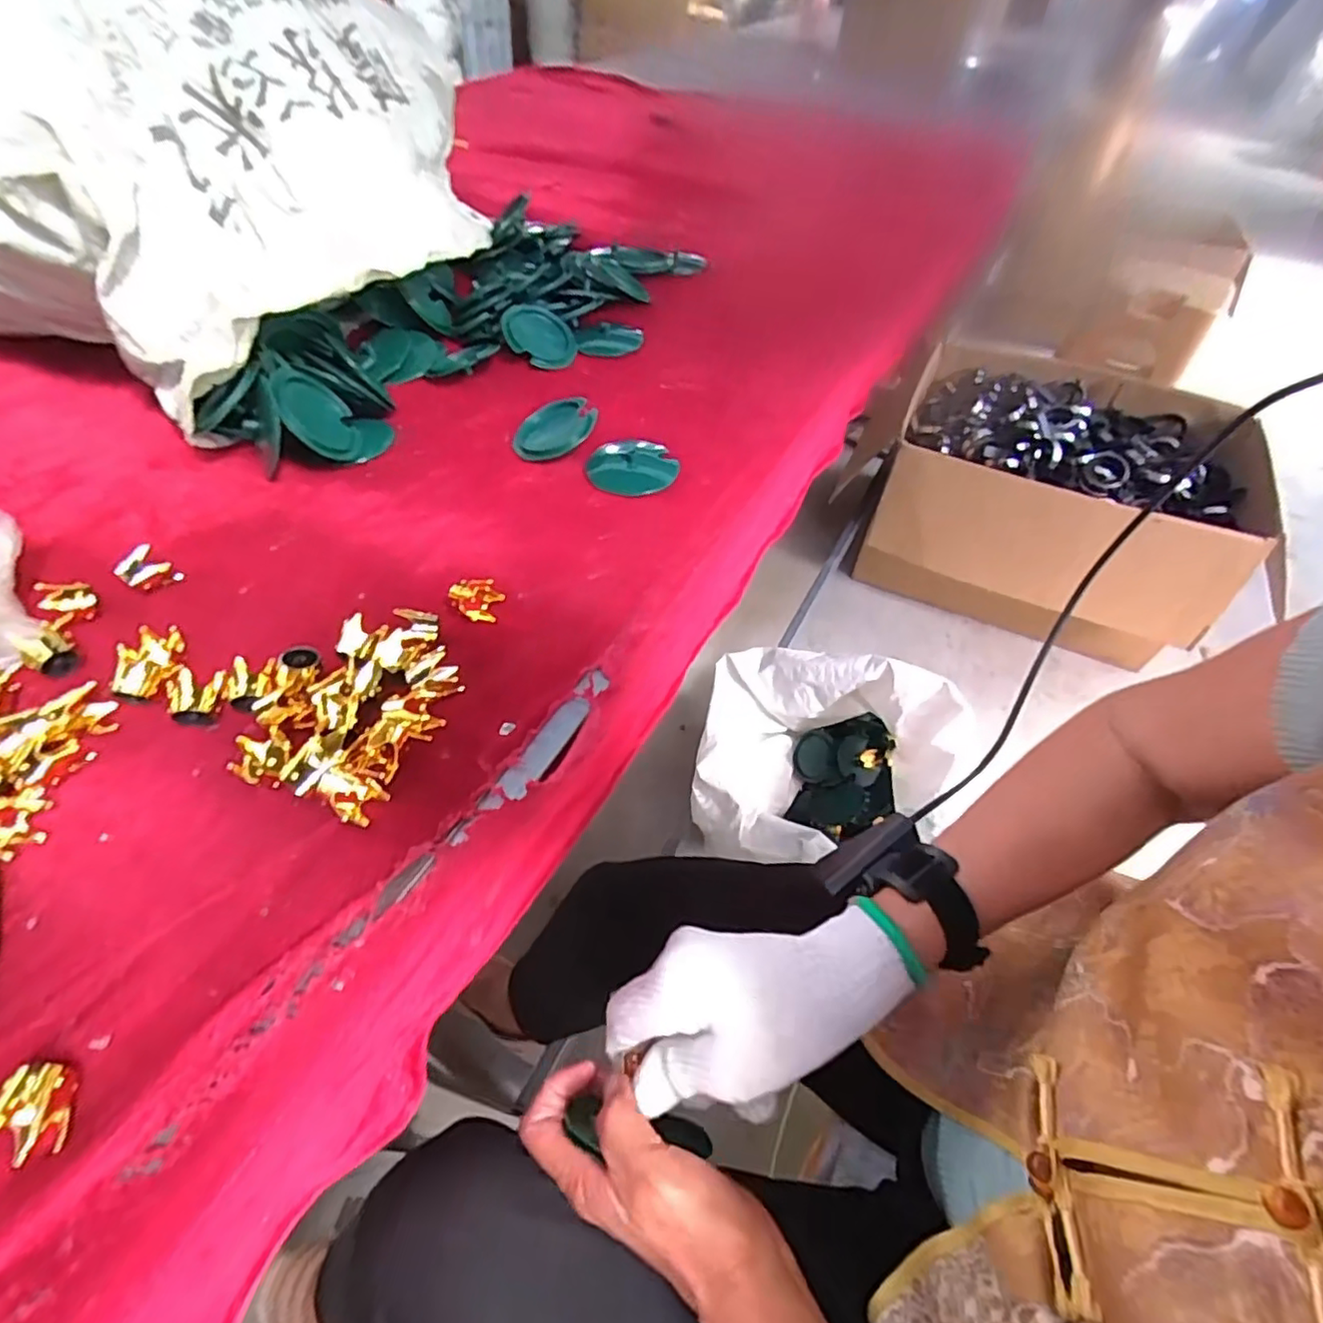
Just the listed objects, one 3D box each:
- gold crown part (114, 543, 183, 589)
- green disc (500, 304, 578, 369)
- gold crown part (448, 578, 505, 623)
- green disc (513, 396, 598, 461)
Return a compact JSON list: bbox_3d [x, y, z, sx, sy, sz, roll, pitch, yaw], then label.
[{"bbox_3d":[-0.349,-0.062,0.429,0.027,0.019,0.029,30,57,22],"label":"gold crown part"},{"bbox_3d":[-0.120,-0.333,0.649,0.074,0.015,0.076,14,60,-26],"label":"green disc"},{"bbox_3d":[-0.121,-0.039,0.418,0.032,0.023,0.021,-12,52,-10],"label":"gold crown part"},{"bbox_3d":[-0.093,-0.202,0.546,0.074,0.009,0.052,-31,64,-3],"label":"green disc"}]

